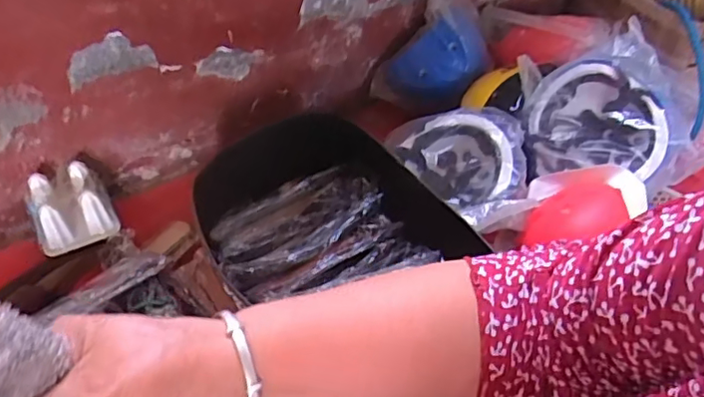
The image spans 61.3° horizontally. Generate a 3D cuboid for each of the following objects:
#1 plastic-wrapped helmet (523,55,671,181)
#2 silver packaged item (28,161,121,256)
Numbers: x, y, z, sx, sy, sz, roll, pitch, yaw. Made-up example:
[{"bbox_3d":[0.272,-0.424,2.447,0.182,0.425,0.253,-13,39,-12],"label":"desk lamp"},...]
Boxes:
[{"bbox_3d":[0.428,-0.143,1.059,0.226,0.205,0.133,-6,9,18],"label":"plastic-wrapped helmet"},{"bbox_3d":[-0.463,0.010,0.976,0.124,0.084,0.105,-18,52,-20],"label":"silver packaged item"}]

